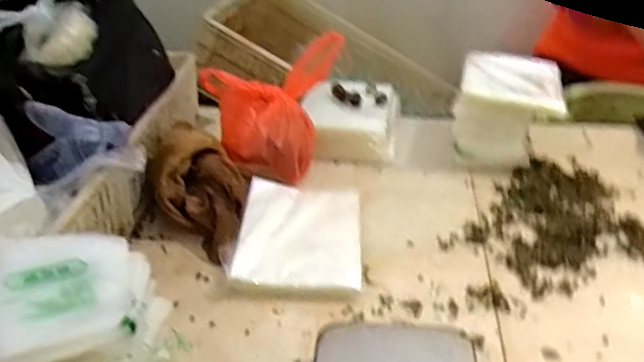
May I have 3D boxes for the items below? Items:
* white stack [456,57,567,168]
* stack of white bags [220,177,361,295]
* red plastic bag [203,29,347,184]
[{"bbox_3d":[0.293,-0.112,0.986,0.156,0.136,0.164,7,31,13],"label":"white stack"},{"bbox_3d":[-0.031,0.068,0.780,0.153,0.038,0.195,1,30,2],"label":"stack of white bags"},{"bbox_3d":[-0.070,-0.102,0.934,0.140,0.173,0.190,12,33,20],"label":"red plastic bag"}]

